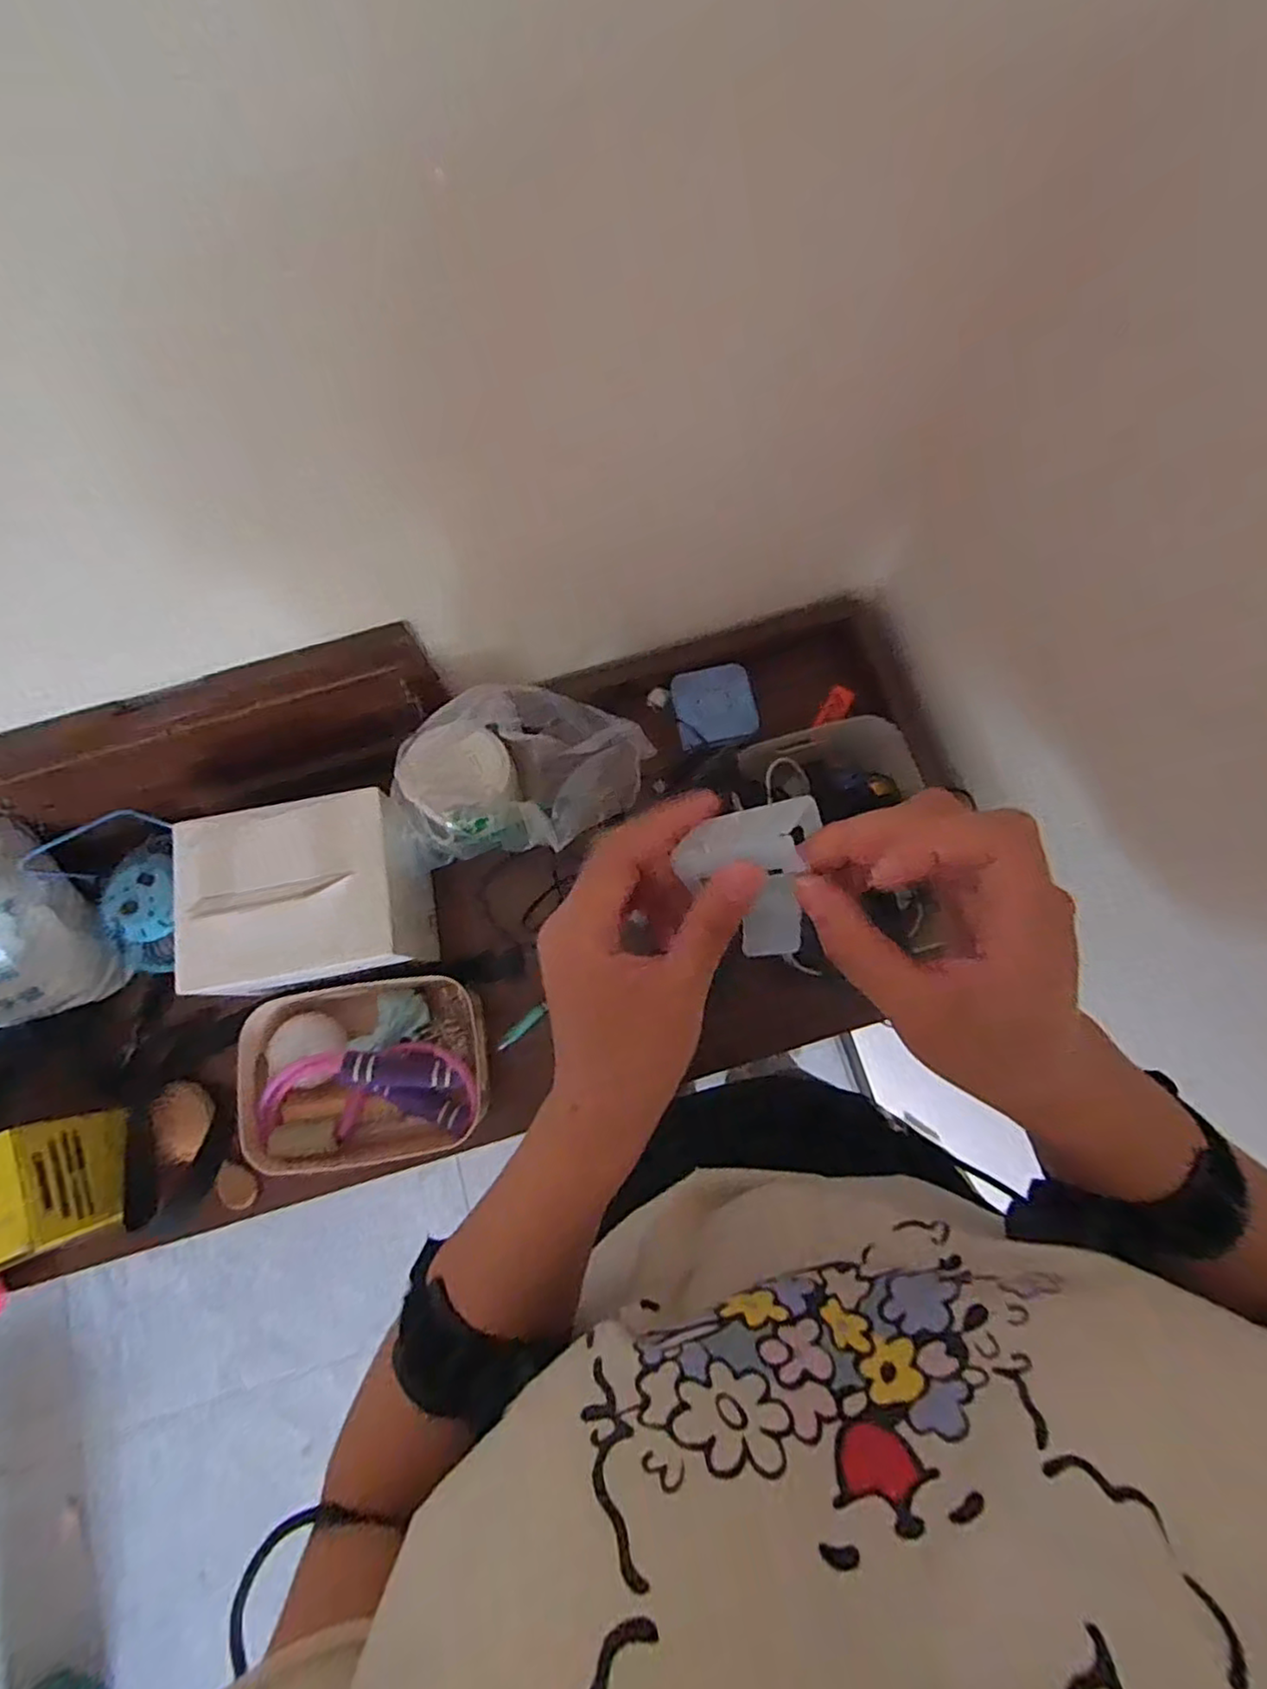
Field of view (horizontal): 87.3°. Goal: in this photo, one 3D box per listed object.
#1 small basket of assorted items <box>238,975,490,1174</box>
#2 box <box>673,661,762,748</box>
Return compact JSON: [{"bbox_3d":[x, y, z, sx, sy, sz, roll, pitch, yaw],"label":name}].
[{"bbox_3d":[-0.233,0.198,0.587,0.205,0.069,0.147,-7,77,0],"label":"small basket of assorted items"},{"bbox_3d":[0.084,-0.142,0.685,0.083,0.020,0.098,-12,61,-3],"label":"box"}]

